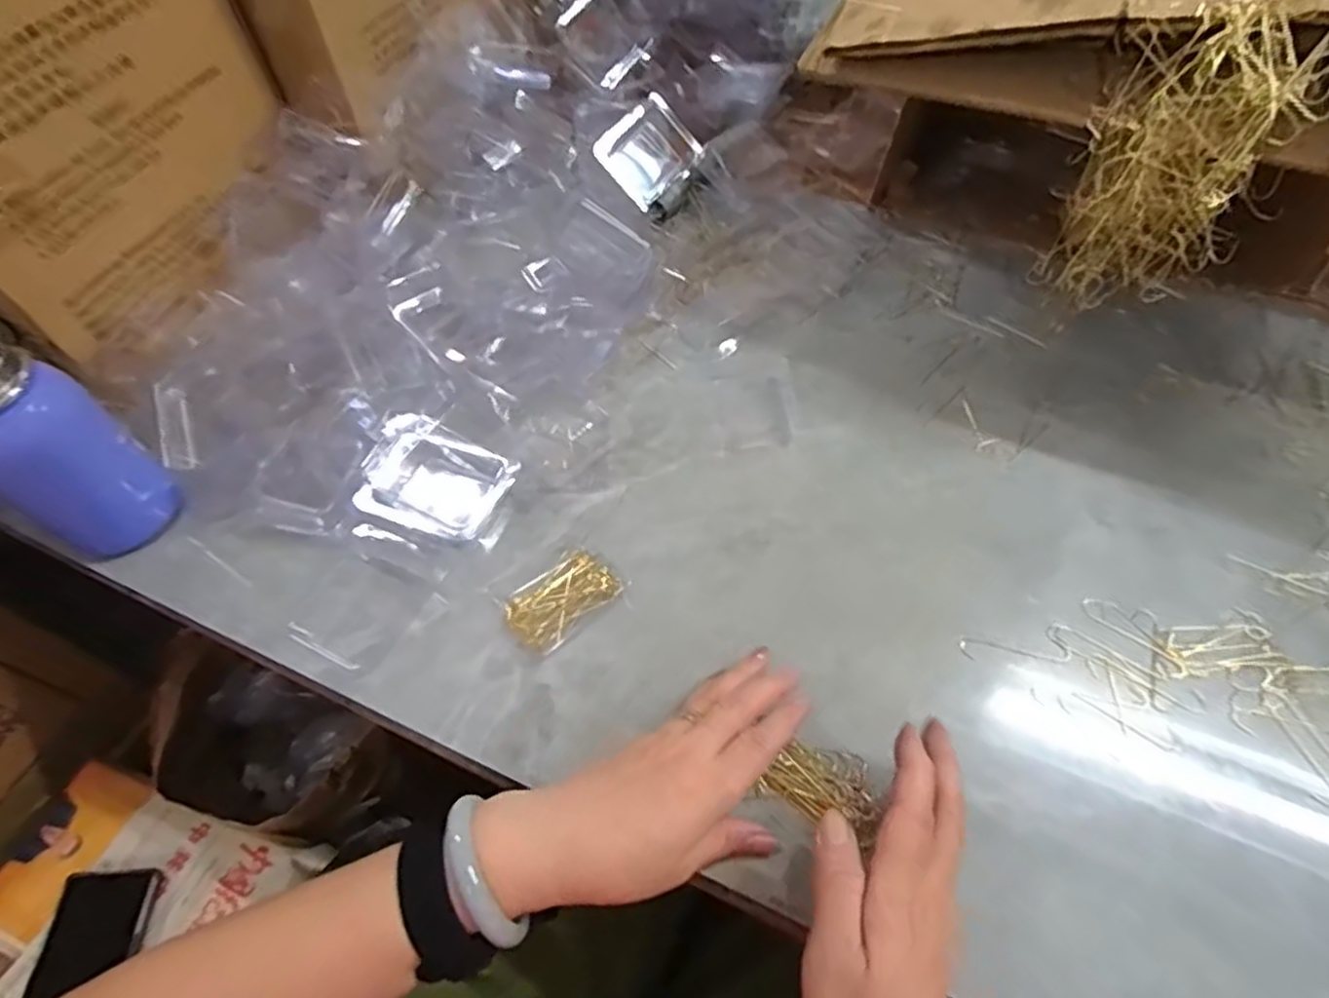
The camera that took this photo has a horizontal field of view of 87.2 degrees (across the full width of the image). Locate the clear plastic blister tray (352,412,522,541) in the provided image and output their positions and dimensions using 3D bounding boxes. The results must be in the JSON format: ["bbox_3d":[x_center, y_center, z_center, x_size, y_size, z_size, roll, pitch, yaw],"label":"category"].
[{"bbox_3d":[-0.161,-0.015,0.486,0.093,0.021,0.075,21,58,14],"label":"clear plastic blister tray"}]

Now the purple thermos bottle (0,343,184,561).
[{"bbox_3d":[-0.383,-0.032,0.435,0.072,0.135,0.074,33,61,21],"label":"purple thermos bottle"}]

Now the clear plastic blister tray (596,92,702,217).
[{"bbox_3d":[-0.010,-0.325,0.660,0.082,0.084,0.026,-47,20,-1],"label":"clear plastic blister tray"}]

